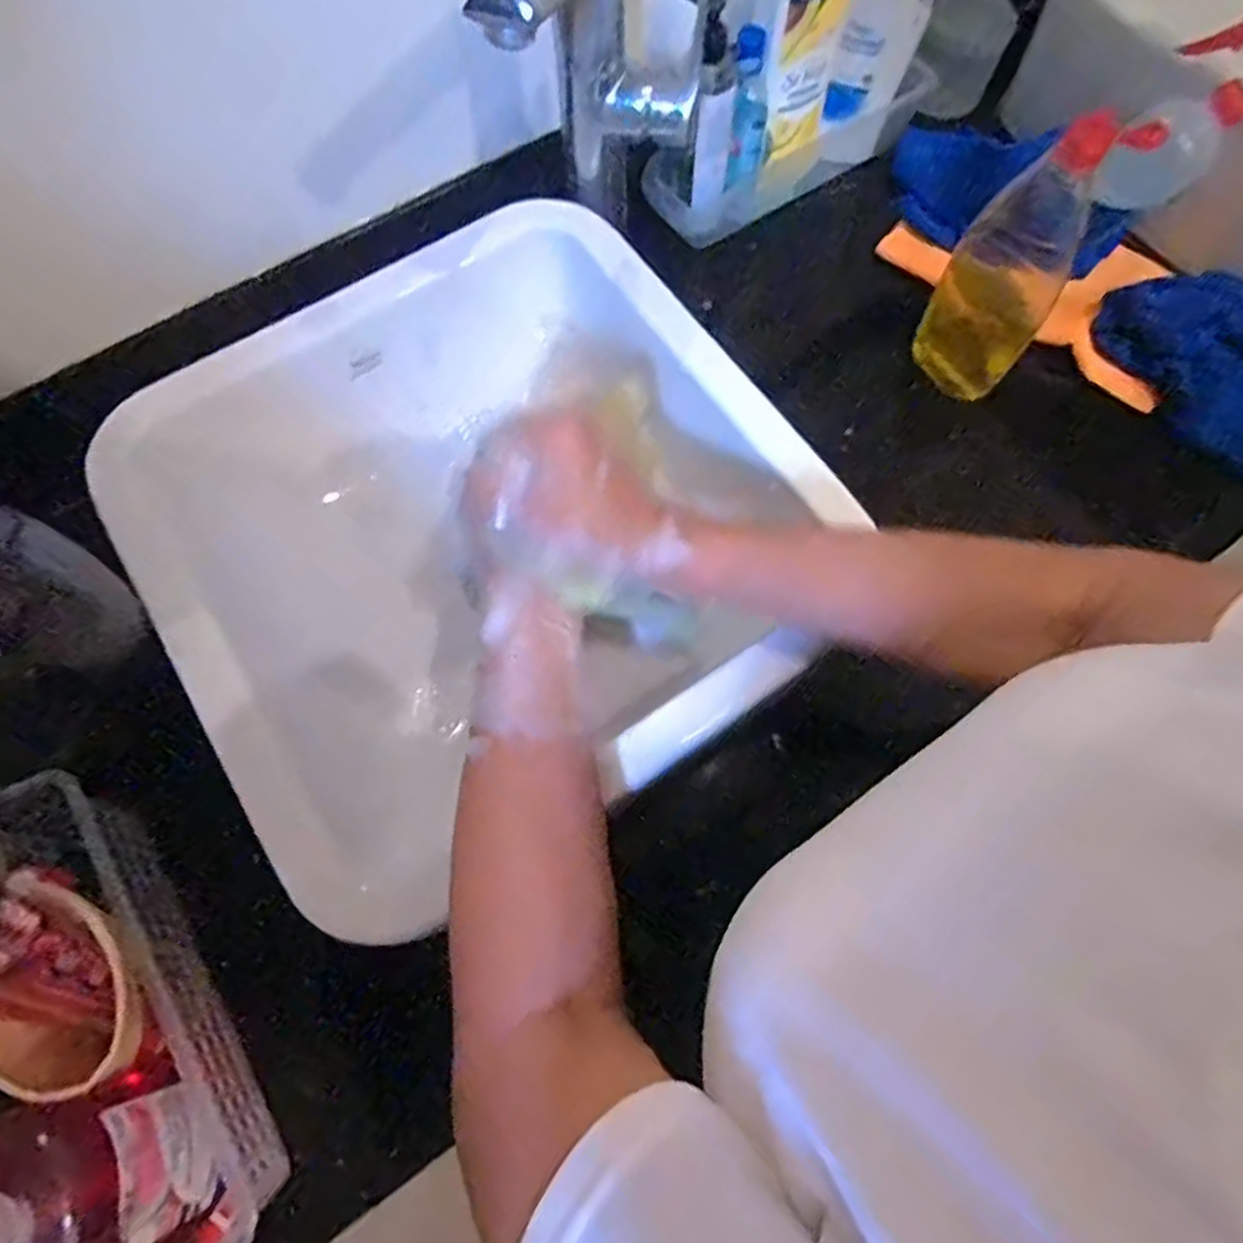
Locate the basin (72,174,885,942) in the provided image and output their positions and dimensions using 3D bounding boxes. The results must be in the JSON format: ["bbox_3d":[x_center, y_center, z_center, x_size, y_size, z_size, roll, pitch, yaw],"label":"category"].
[{"bbox_3d":[-0.090,-0.064,0.512,0.396,0.115,0.379,-32,72,-11],"label":"basin"}]

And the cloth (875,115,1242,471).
[{"bbox_3d":[0.435,-0.300,0.655,0.164,0.063,0.492,-42,74,-14],"label":"cloth"}]

